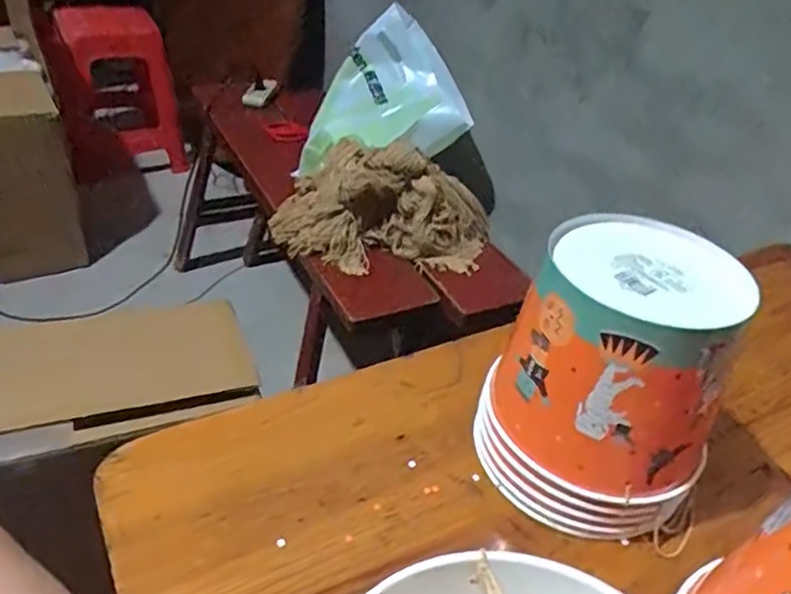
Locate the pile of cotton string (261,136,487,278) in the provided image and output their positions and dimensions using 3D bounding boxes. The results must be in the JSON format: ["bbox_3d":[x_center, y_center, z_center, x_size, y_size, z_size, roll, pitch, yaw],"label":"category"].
[{"bbox_3d":[-0.025,-0.141,1.064,0.368,0.187,0.140,8,37,0],"label":"pile of cotton string"}]

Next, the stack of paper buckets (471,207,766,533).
[{"bbox_3d":[0.150,0.057,0.454,0.151,0.179,0.132,27,41,26],"label":"stack of paper buckets"}]

